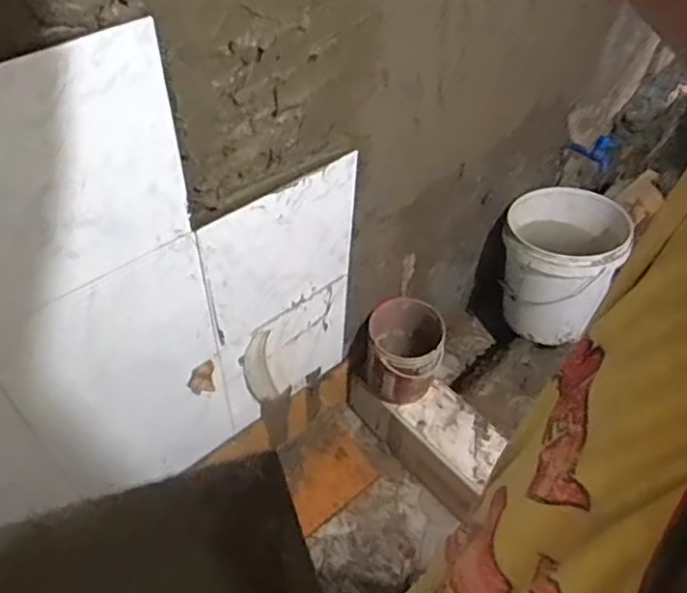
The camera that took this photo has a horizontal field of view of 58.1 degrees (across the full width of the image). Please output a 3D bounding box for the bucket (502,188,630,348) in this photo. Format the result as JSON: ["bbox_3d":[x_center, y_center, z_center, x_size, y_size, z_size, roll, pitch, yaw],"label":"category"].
[{"bbox_3d":[0.568,-0.094,1.668,0.288,0.316,0.288,1,50,-1],"label":"bucket"}]

